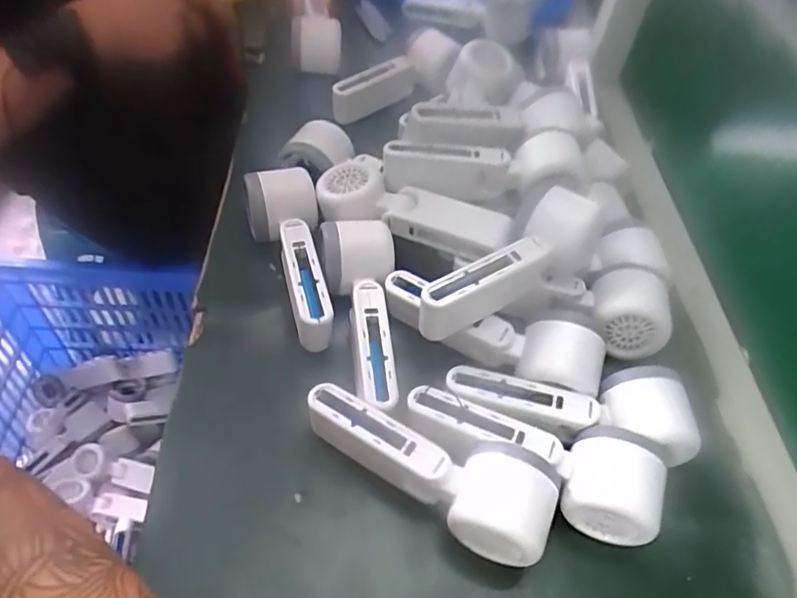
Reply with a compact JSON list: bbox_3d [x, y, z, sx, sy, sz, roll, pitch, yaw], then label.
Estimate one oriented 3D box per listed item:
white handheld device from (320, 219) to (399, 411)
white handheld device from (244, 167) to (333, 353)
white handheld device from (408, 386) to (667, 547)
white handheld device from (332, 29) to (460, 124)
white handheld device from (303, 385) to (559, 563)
[{"bbox_3d":[-0.028,0.011,0.437,0.054,0.050,0.154,0,51,-7],"label":"white handheld device"},{"bbox_3d":[-0.086,-0.034,0.465,0.056,0.057,0.144,-9,53,-14],"label":"white handheld device"},{"bbox_3d":[0.086,0.099,0.386,0.166,0.062,0.063,20,52,9],"label":"white handheld device"},{"bbox_3d":[-0.005,-0.237,0.641,0.148,0.066,0.044,-30,58,-11],"label":"white handheld device"},{"bbox_3d":[0.015,0.106,0.369,0.163,0.056,0.060,19,52,9],"label":"white handheld device"}]

